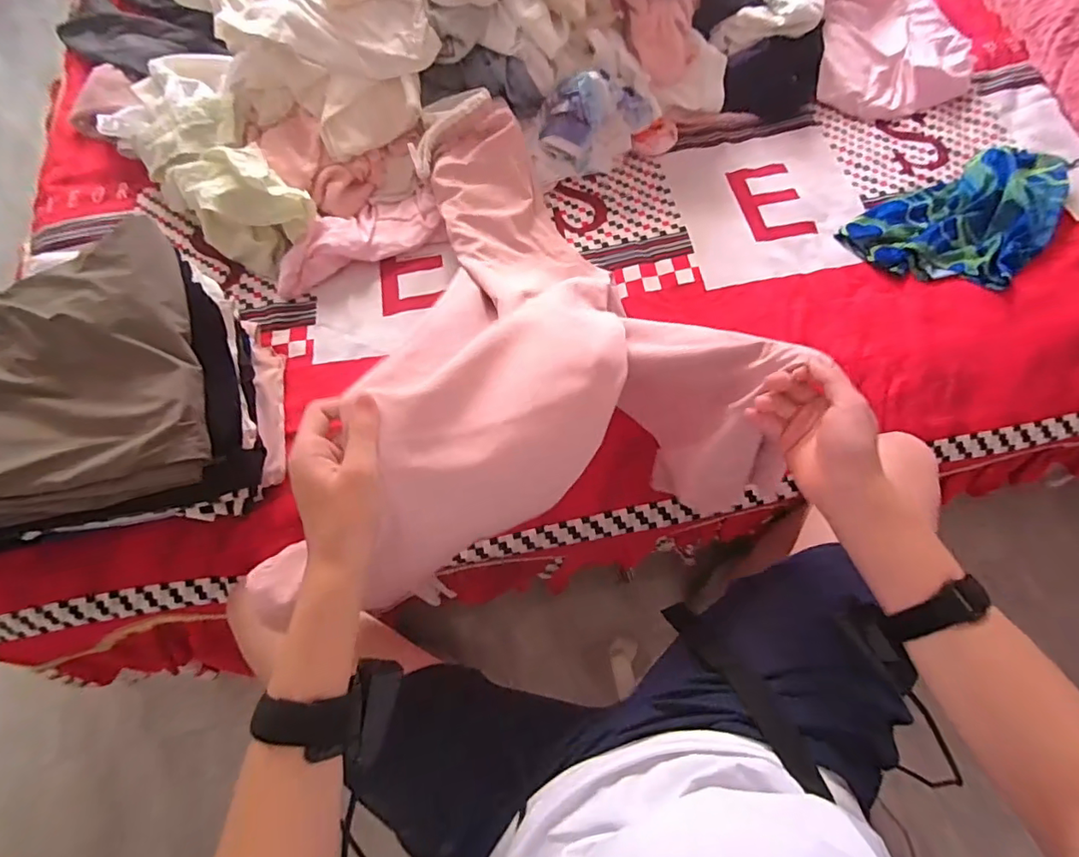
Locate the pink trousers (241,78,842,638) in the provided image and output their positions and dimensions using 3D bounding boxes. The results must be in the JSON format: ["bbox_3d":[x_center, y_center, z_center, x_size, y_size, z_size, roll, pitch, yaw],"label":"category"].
[{"bbox_3d":[-0.073,-0.196,0.657,0.495,0.323,0.648,-16,68,-4],"label":"pink trousers"}]

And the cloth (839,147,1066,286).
[{"bbox_3d":[0.675,-0.328,0.831,0.344,0.041,0.216,-31,70,-10],"label":"cloth"}]

